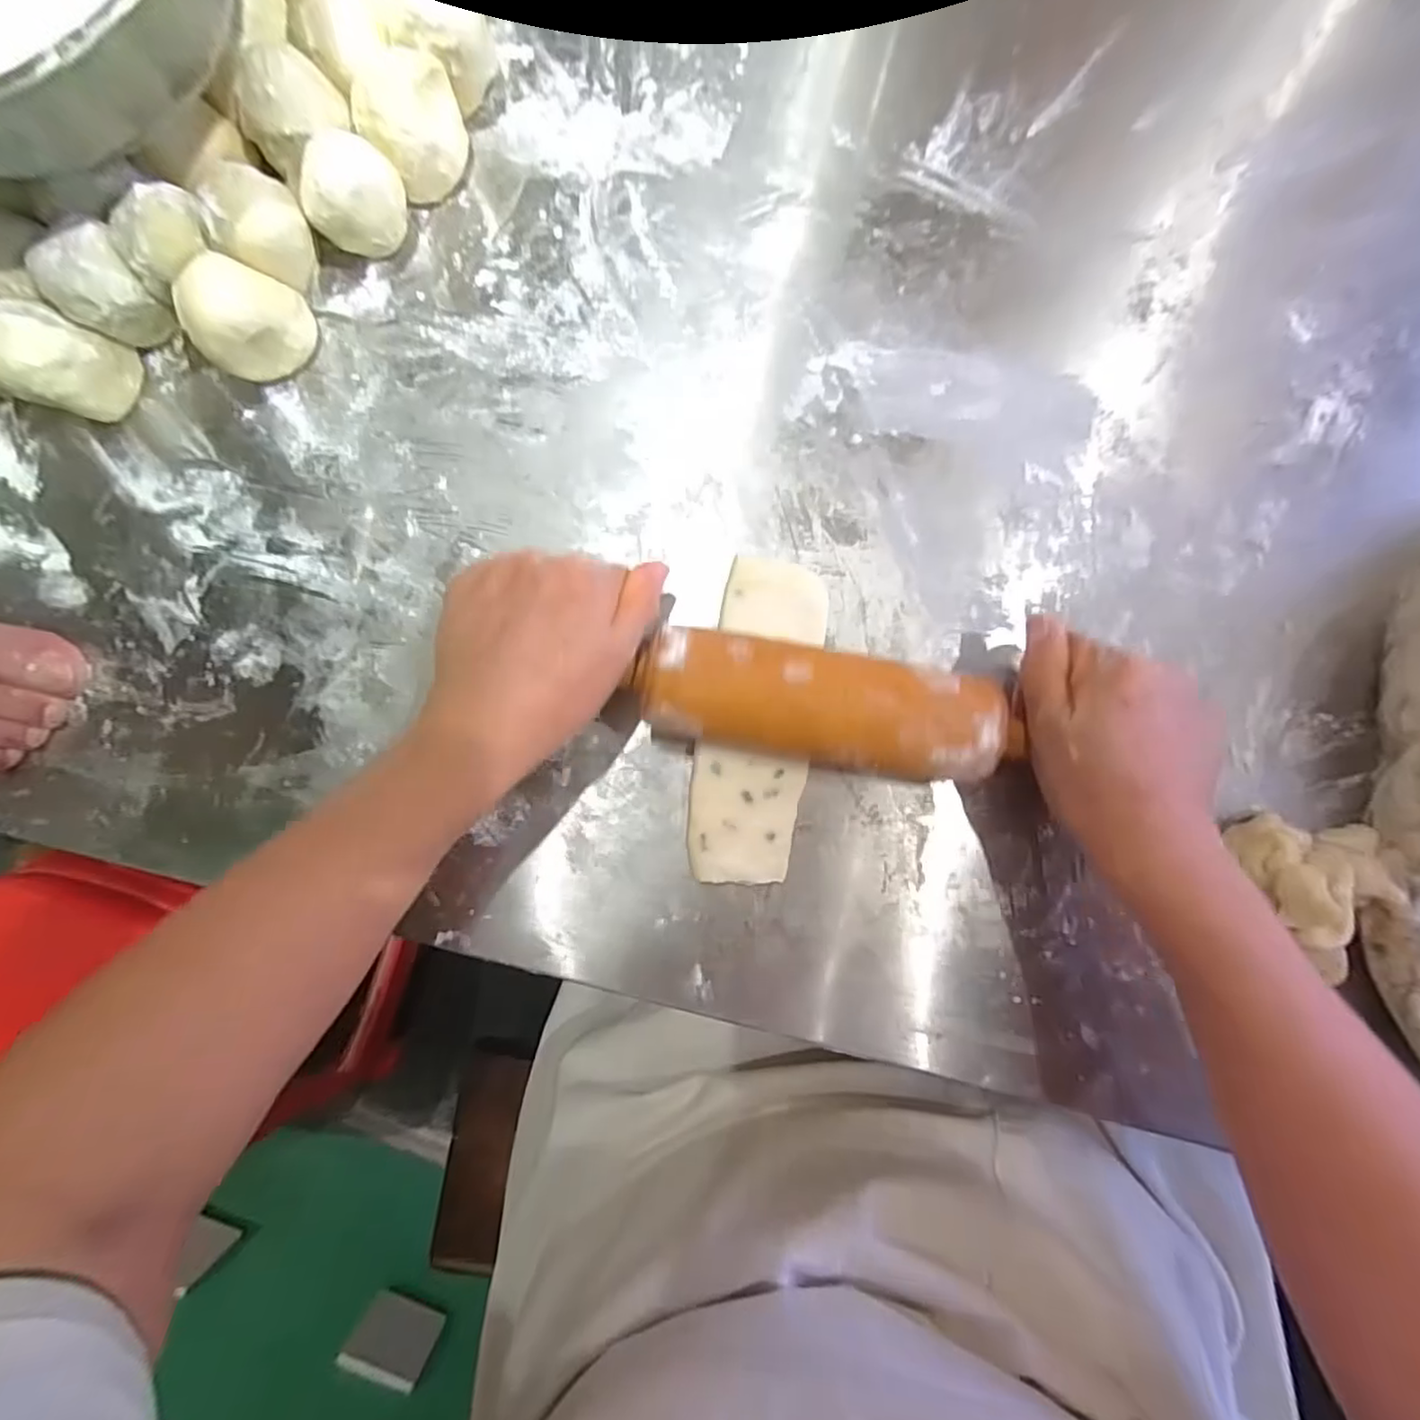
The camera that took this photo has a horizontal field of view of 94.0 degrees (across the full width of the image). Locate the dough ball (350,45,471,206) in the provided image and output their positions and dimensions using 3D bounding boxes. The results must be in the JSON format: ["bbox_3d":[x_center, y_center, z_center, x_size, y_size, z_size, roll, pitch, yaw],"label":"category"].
[{"bbox_3d":[-0.161,-0.320,0.362,0.042,0.049,0.052,44,86,3],"label":"dough ball"}]

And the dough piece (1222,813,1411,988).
[{"bbox_3d":[0.310,0.093,0.340,0.064,0.035,0.071,7,85,0],"label":"dough piece"}]

